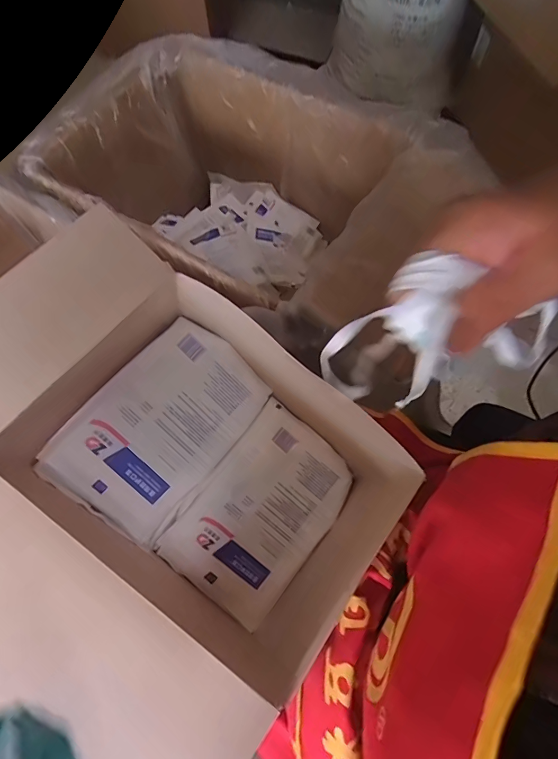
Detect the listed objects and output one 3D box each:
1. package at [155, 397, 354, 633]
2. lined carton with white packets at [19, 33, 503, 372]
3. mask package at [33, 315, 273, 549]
[{"bbox_3d":[-0.015,0.137,0.415,0.138,0.013,0.192,42,78,-11],"label":"package"},{"bbox_3d":[-0.061,-0.321,0.783,0.636,0.311,0.459,34,70,16],"label":"lined carton with white packets"},{"bbox_3d":[-0.112,0.044,0.389,0.130,0.007,0.195,41,76,-13],"label":"mask package"}]

